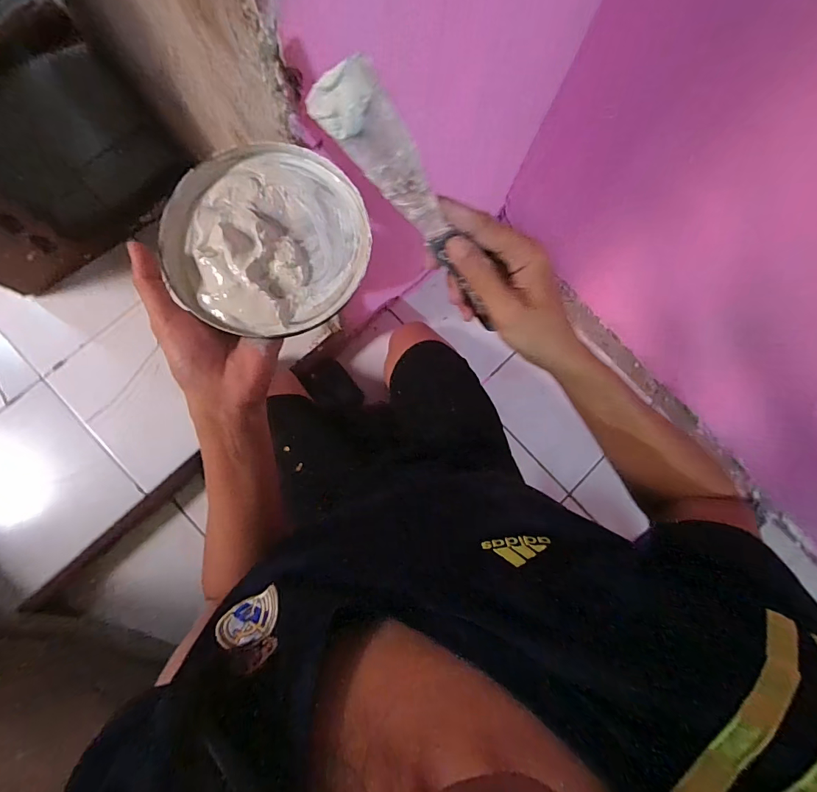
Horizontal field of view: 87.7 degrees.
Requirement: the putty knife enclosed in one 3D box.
[{"bbox_3d":[0.011,-0.115,0.281,0.023,0.038,0.188,-50,127,-9],"label":"putty knife"}]

